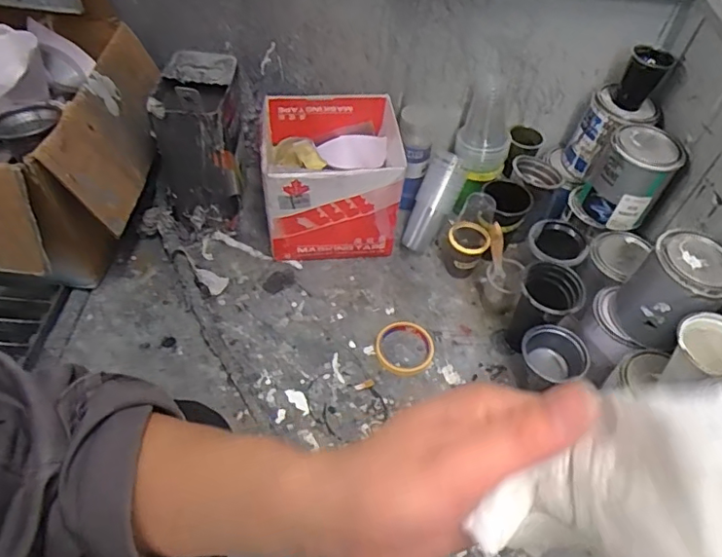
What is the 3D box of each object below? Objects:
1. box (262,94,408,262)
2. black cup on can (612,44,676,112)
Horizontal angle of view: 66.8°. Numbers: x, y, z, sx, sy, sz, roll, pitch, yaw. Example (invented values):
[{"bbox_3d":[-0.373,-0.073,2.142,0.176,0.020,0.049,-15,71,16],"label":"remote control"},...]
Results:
[{"bbox_3d":[-0.050,-0.185,0.984,0.236,0.202,0.238,-3,52,-8],"label":"box"},{"bbox_3d":[0.446,-0.316,0.868,0.061,0.085,0.064,3,52,-3],"label":"black cup on can"}]

